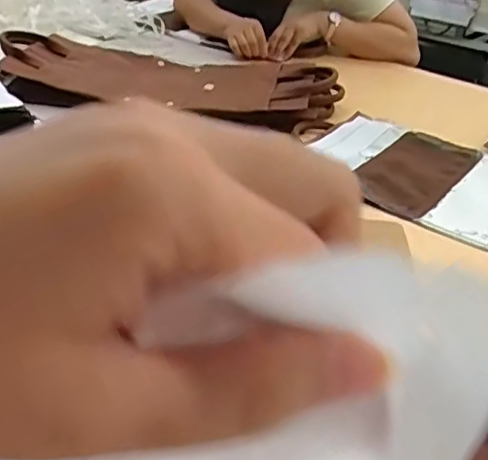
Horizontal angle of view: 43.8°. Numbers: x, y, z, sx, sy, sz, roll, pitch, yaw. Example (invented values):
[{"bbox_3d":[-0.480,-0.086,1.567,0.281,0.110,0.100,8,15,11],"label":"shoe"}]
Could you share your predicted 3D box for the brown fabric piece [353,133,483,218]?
[{"bbox_3d":[0.243,-0.086,0.870,0.122,0.013,0.243,26,38,30],"label":"brown fabric piece"}]

